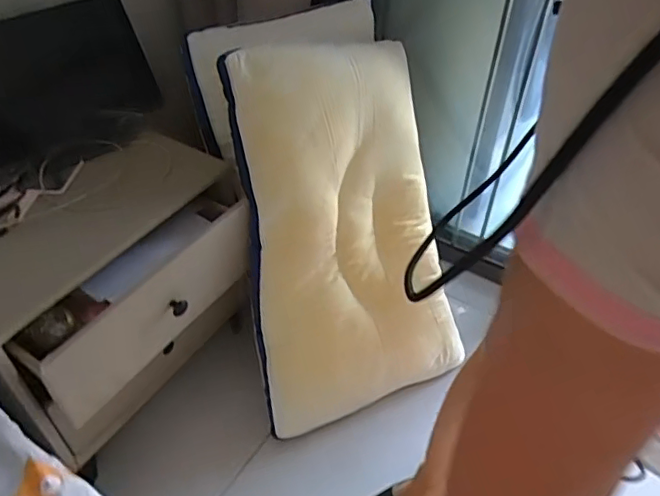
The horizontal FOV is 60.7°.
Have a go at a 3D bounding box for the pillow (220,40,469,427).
[{"bbox_3d":[0.041,-0.039,1.014,0.397,0.697,0.071,-15,13,-33],"label":"pillow"}]

